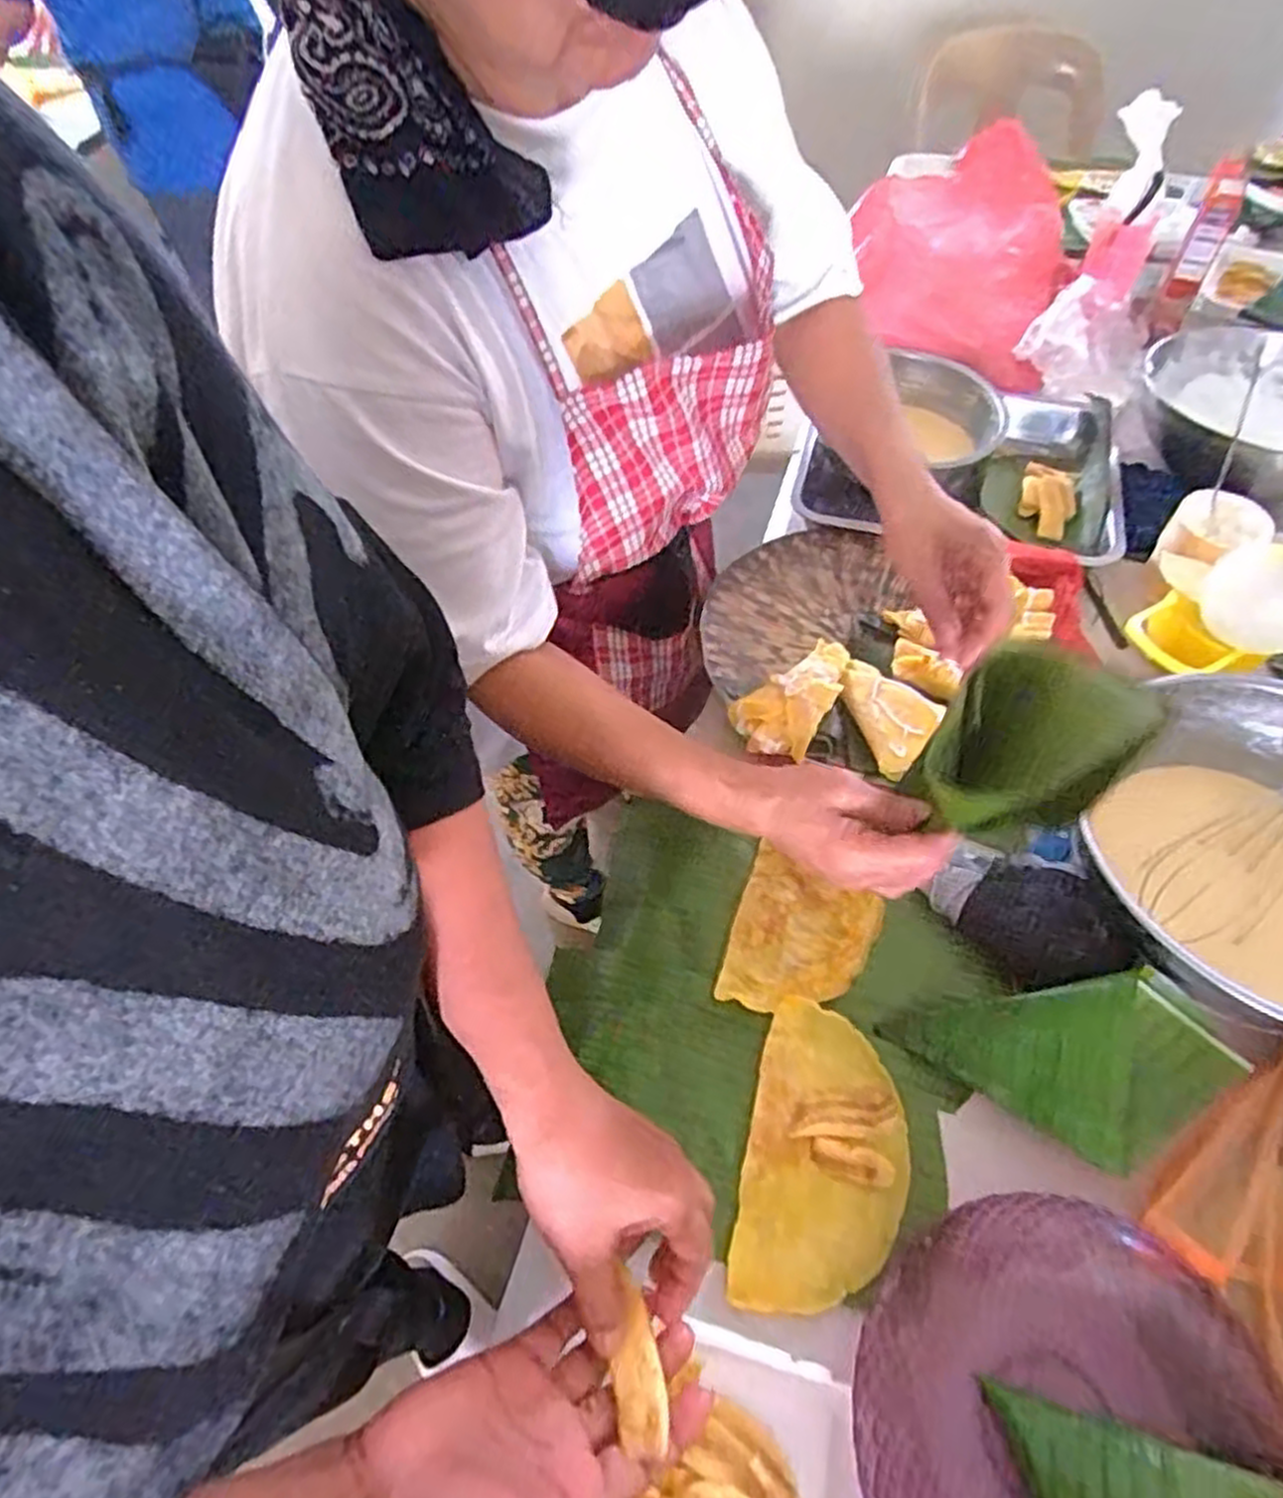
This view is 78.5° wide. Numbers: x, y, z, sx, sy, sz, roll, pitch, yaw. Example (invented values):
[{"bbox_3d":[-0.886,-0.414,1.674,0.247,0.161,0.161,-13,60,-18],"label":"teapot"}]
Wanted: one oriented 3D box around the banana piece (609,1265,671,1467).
[{"bbox_3d":[-0.002,0.277,0.355,0.022,0.016,0.065,-8,57,-3],"label":"banana piece"}]

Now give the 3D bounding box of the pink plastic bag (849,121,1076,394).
[{"bbox_3d":[0.388,-0.594,0.945,0.262,0.112,0.337,19,57,15],"label":"pink plastic bag"}]

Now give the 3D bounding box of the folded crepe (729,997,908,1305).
[{"bbox_3d":[0.111,0.243,0.472,0.092,0.010,0.165,11,55,10],"label":"folded crepe"}]

